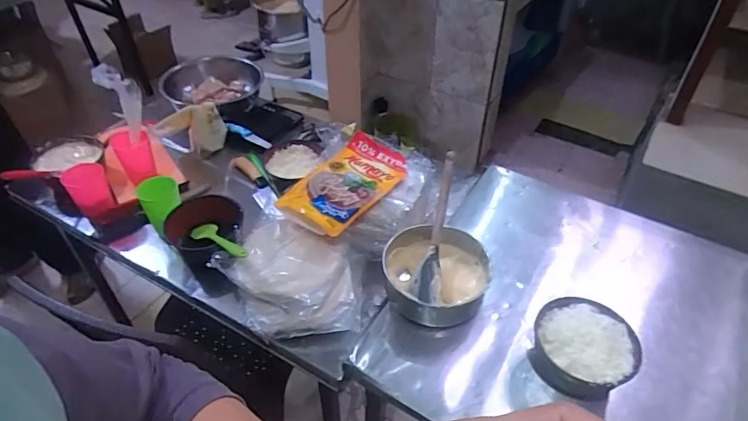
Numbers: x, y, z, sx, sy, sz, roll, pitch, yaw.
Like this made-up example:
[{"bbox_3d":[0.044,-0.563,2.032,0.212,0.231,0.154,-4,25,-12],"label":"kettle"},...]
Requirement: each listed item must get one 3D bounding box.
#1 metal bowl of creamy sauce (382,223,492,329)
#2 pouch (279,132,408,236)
[{"bbox_3d":[0.101,0.109,0.813,0.173,0.070,0.164,0,43,0],"label":"metal bowl of creamy sauce"},{"bbox_3d":[-0.048,-0.057,0.912,0.149,0.028,0.263,28,49,26],"label":"pouch"}]

